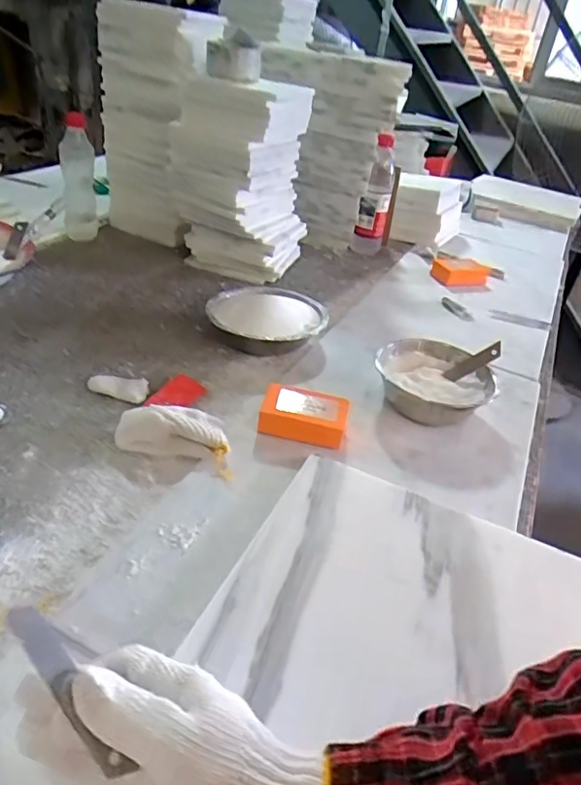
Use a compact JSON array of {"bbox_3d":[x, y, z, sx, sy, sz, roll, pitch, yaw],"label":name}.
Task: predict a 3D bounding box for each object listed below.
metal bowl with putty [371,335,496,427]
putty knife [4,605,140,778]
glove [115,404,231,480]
[{"bbox_3d":[0.174,-0.011,0.688,0.143,0.051,0.134,15,34,11],"label":"metal bowl with putty"},{"bbox_3d":[-0.111,0.148,0.279,0.018,0.005,0.095,-25,72,-40],"label":"putty knife"},{"bbox_3d":[-0.112,0.041,0.575,0.126,0.034,0.069,14,34,9],"label":"glove"}]

